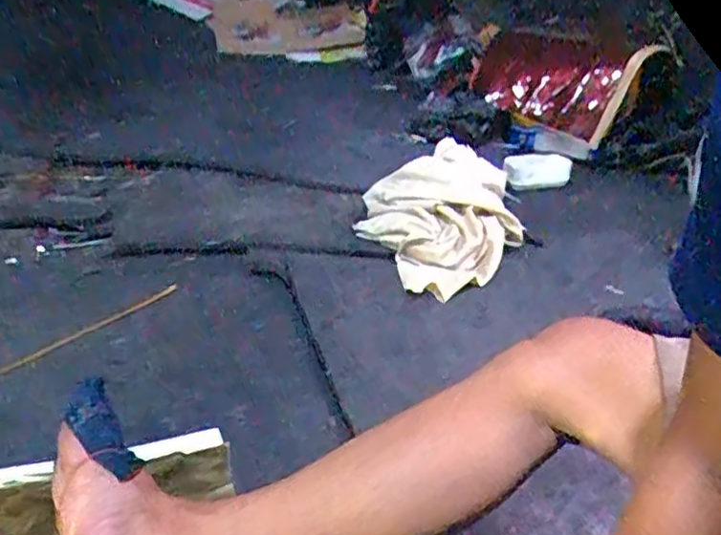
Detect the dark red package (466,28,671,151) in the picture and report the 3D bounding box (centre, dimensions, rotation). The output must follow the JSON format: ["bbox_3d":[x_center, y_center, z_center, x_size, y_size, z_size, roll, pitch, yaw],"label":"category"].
[{"bbox_3d":[0.408,-0.409,1.377,0.306,0.214,0.031,26,8,10],"label":"dark red package"}]

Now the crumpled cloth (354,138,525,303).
[{"bbox_3d":[0.136,-0.081,1.030,0.272,0.043,0.229,-31,64,-24],"label":"crumpled cloth"}]

